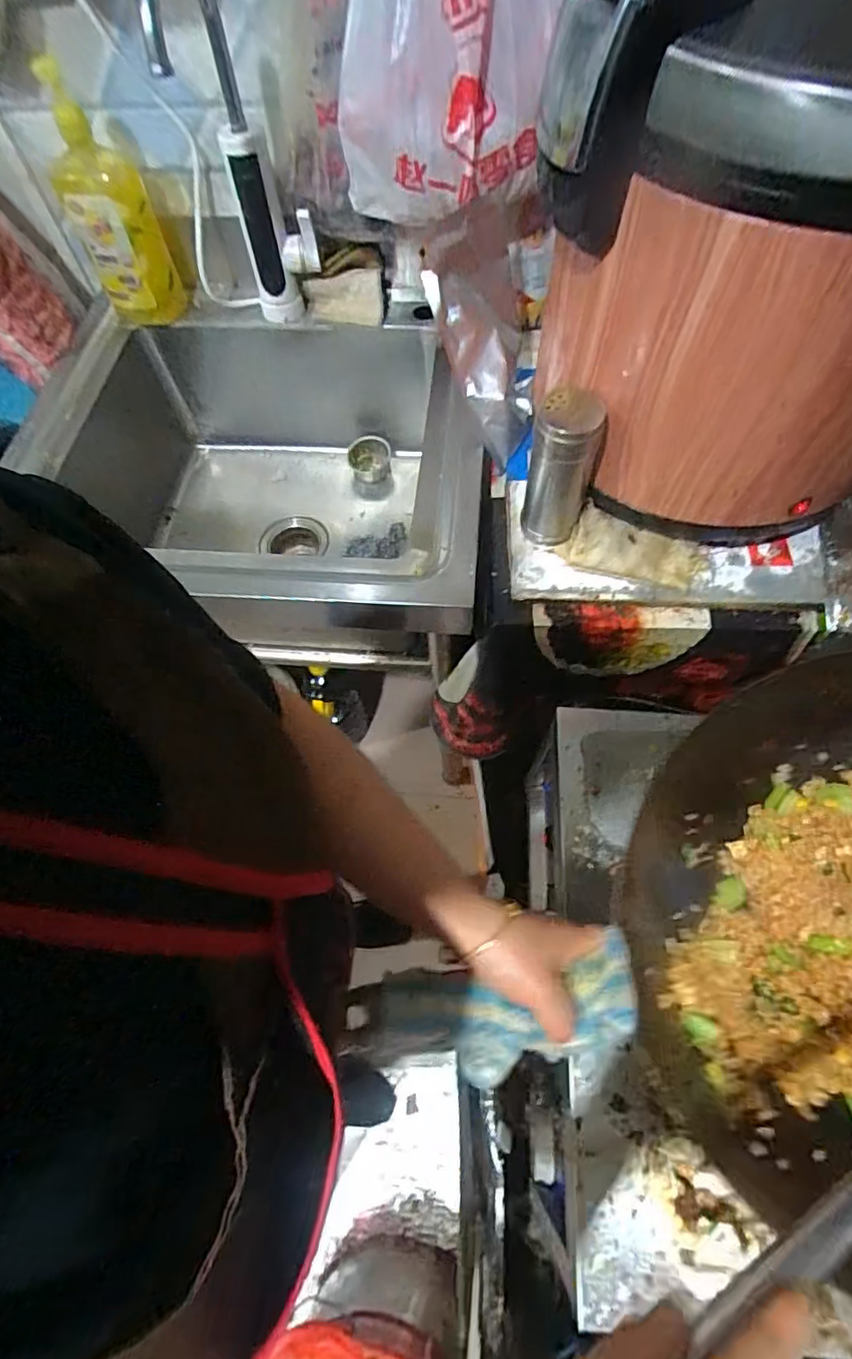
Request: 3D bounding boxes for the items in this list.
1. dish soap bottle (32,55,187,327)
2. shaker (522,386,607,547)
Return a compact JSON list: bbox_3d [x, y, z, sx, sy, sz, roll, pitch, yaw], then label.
[{"bbox_3d":[-0.370,-0.547,0.672,0.094,0.249,0.081,-25,65,-9],"label":"dish soap bottle"},{"bbox_3d":[0.142,-0.214,0.604,0.065,0.166,0.066,22,67,13],"label":"shaker"}]

